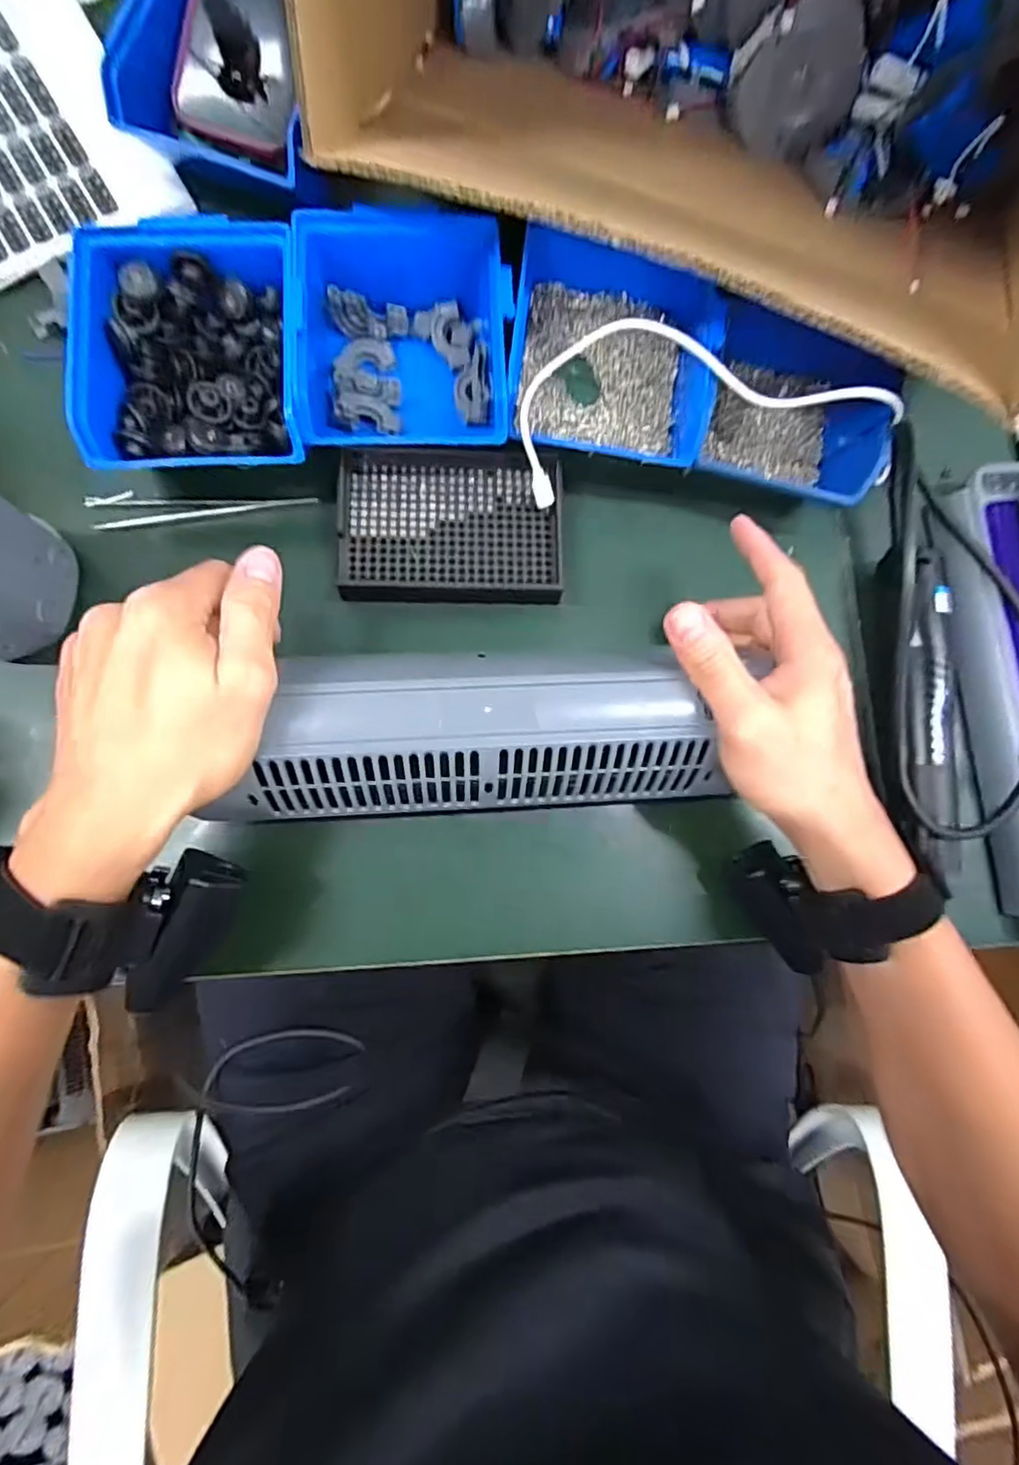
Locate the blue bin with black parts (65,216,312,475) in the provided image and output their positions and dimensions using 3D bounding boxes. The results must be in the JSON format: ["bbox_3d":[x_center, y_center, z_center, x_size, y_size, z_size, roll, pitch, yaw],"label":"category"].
[{"bbox_3d":[-0.177,-0.215,0.352,0.115,0.061,0.140,-3,81,-6],"label":"blue bin with black parts"}]

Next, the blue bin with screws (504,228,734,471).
[{"bbox_3d":[0.062,-0.229,0.375,0.120,0.064,0.130,6,80,-4],"label":"blue bin with screws"}]

